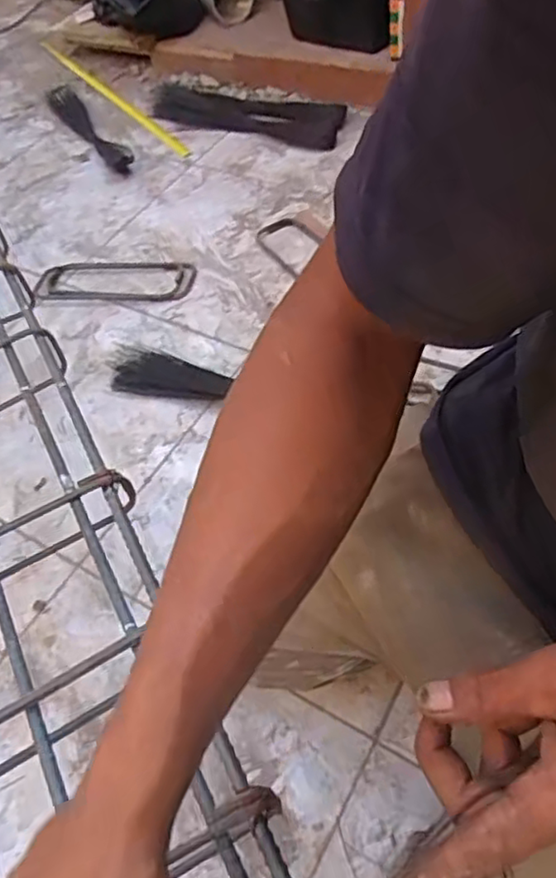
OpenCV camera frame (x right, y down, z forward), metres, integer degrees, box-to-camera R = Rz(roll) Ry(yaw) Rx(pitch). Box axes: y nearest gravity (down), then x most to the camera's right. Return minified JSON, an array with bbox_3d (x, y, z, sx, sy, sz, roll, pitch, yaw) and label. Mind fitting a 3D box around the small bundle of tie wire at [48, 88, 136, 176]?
[{"bbox_3d":[-0.437,-0.715,1.452,0.074,0.039,0.472,-24,53,-15],"label":"small bundle of tie wire"}]

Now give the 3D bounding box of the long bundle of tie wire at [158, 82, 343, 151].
[{"bbox_3d":[-0.084,-0.716,1.404,0.495,0.056,0.137,27,61,23],"label":"long bundle of tie wire"}]

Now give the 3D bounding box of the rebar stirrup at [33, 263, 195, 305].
[{"bbox_3d":[-0.284,-0.281,1.118,0.274,0.018,0.118,-2,52,6],"label":"rebar stirrup"}]

